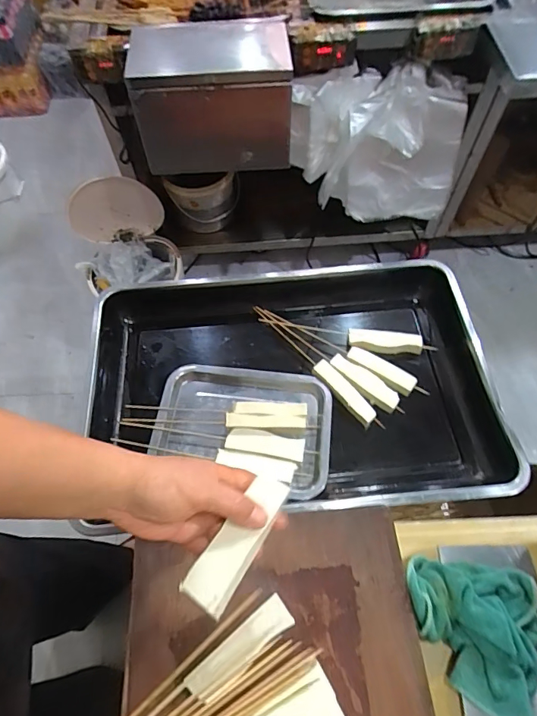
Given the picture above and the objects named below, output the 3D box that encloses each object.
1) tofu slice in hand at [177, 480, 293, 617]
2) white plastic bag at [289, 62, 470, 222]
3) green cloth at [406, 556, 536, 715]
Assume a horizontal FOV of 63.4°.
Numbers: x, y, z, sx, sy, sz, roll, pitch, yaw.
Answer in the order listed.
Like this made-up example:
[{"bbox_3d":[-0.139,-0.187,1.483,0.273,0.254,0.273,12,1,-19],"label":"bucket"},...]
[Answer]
[{"bbox_3d":[-0.024,0.153,0.367,0.039,0.010,0.115,30,59,16],"label":"tofu slice in hand"},{"bbox_3d":[0.260,-0.493,1.077,0.399,0.329,0.159,-1,62,1],"label":"white plastic bag"},{"bbox_3d":[0.227,0.290,0.454,0.150,0.032,0.133,5,63,4],"label":"green cloth"}]

